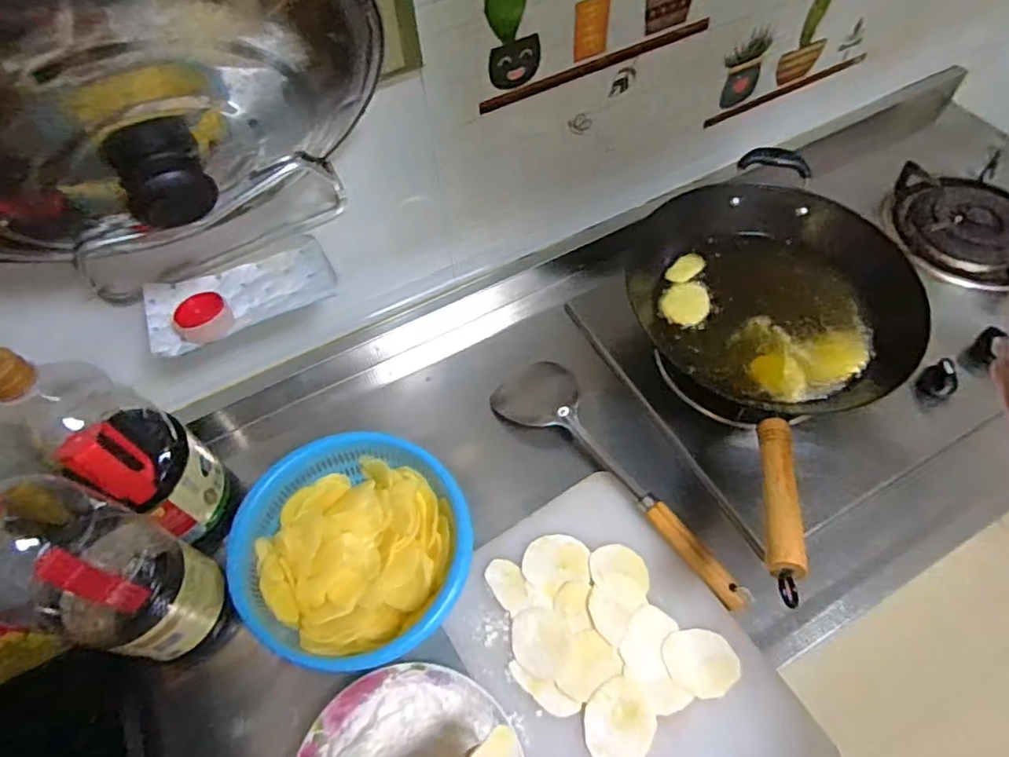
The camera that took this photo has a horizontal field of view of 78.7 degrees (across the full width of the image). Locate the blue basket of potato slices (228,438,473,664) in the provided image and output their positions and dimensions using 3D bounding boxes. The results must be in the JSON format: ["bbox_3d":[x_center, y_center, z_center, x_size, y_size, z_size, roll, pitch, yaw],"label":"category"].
[{"bbox_3d":[-0.140,0.171,0.595,0.211,0.087,0.194,-1,58,2],"label":"blue basket of potato slices"}]

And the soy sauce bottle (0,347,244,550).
[{"bbox_3d":[-0.346,0.064,0.563,0.090,0.295,0.091,15,60,11],"label":"soy sauce bottle"}]

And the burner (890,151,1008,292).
[{"bbox_3d":[0.640,-0.221,0.842,0.213,0.046,0.202,37,67,22],"label":"burner"}]

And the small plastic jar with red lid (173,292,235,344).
[{"bbox_3d":[-0.256,-0.052,0.522,0.043,0.020,0.040,-1,58,2],"label":"small plastic jar with red lid"}]

